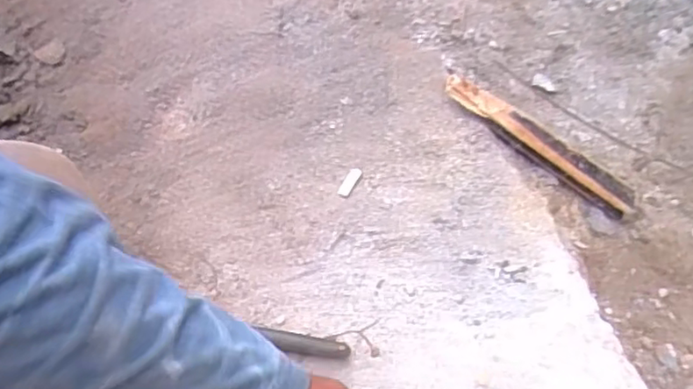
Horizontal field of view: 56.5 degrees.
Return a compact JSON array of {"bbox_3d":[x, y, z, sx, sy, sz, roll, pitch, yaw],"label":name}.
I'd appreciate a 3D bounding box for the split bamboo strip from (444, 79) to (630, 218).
[{"bbox_3d":[0.200,-0.049,0.668,0.234,0.028,0.037,33,63,-11],"label":"split bamboo strip"}]

